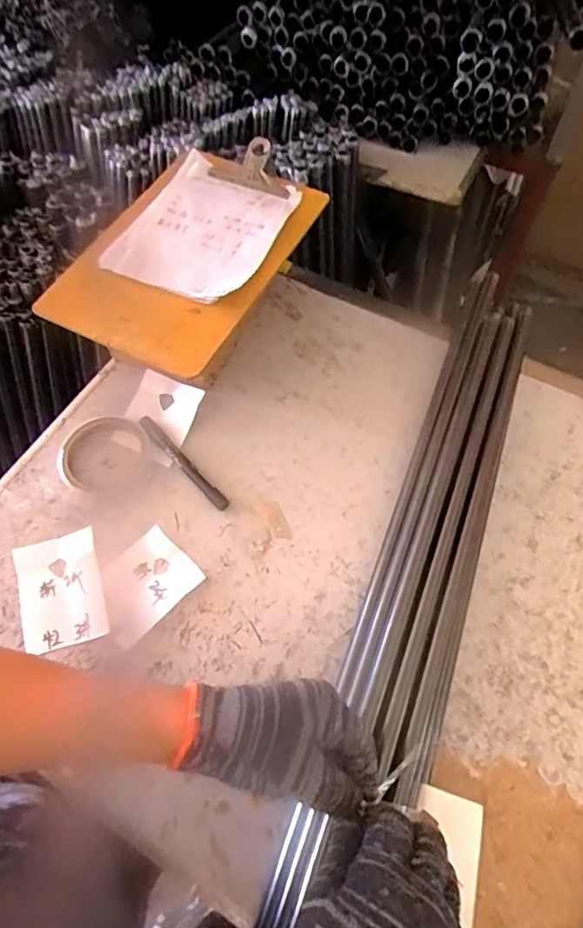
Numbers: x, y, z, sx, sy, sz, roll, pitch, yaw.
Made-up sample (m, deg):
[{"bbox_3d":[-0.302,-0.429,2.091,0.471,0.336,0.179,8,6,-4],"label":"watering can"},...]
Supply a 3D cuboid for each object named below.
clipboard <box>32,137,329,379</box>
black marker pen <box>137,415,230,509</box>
[{"bbox_3d":[-0.111,-0.232,0.540,0.202,0.021,0.293,24,65,13],"label":"clipboard"},{"bbox_3d":[-0.117,-0.004,0.545,0.014,0.011,0.144,-40,68,-18],"label":"black marker pen"}]

